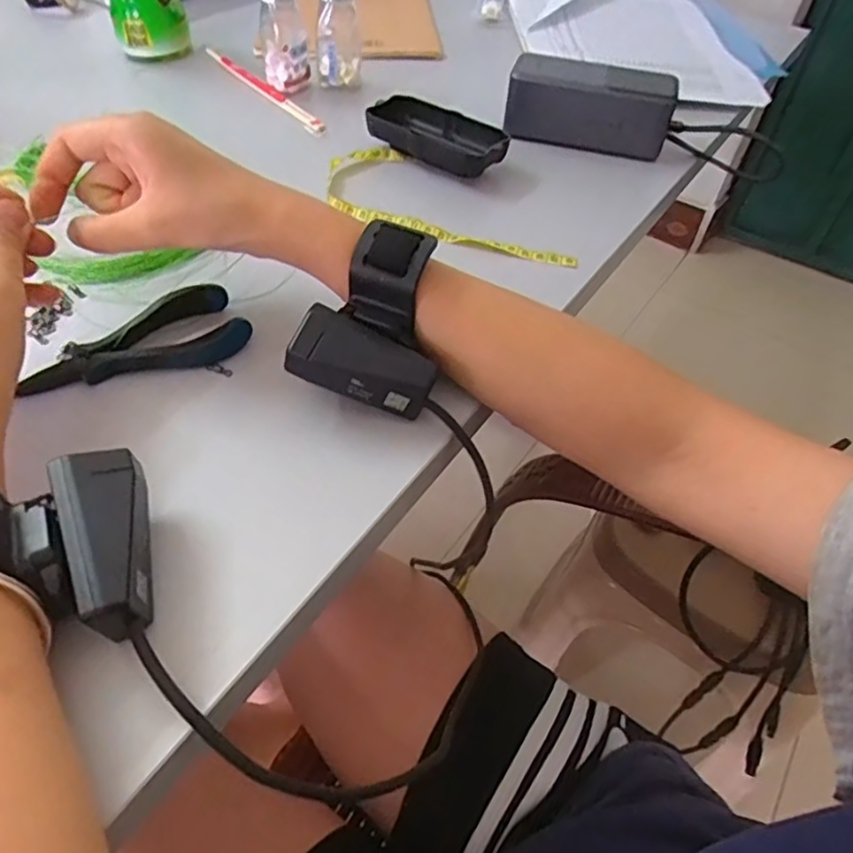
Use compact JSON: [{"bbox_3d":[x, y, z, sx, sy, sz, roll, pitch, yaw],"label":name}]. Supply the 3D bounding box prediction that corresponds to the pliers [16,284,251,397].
[{"bbox_3d":[-0.153,-0.044,0.337,0.110,0.021,0.045,-21,54,-21],"label":"pliers"}]

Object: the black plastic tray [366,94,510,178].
[{"bbox_3d":[0.009,-0.219,0.490,0.112,0.034,0.049,26,52,18],"label":"black plastic tray"}]

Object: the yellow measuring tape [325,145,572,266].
[{"bbox_3d":[0.018,-0.159,0.452,0.190,0.014,0.089,17,50,10],"label":"yellow measuring tape"}]

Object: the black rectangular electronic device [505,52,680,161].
[{"bbox_3d":[0.129,-0.255,0.507,0.126,0.060,0.036,21,51,14],"label":"black rectangular electronic device"}]

